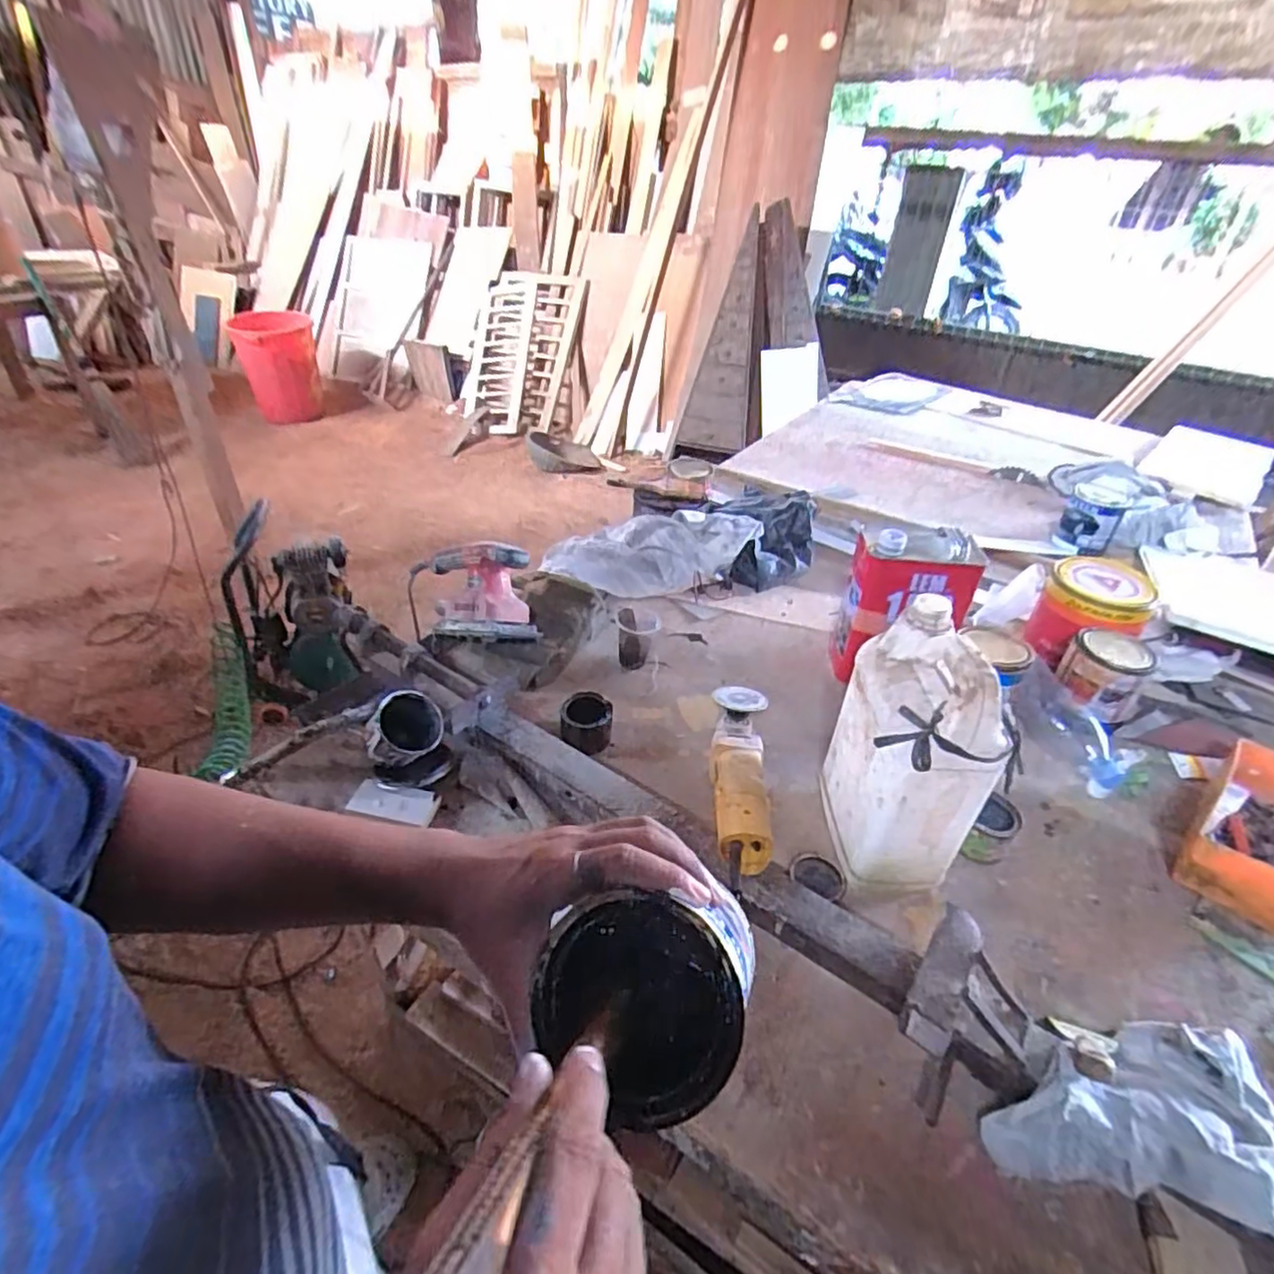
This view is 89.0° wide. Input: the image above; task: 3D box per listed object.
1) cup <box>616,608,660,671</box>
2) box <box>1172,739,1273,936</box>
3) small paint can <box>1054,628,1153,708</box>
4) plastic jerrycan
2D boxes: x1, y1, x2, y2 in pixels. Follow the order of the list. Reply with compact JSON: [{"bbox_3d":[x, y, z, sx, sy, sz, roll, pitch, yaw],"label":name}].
[{"bbox_3d":[0.001,0.000,1.081,0.068,0.094,0.066,3,36,-2],"label":"cup"},{"bbox_3d":[0.775,0.244,0.797,0.249,0.089,0.126,-27,46,-35],"label":"box"},{"bbox_3d":[0.699,0.054,0.977,0.096,0.107,0.092,3,36,-2],"label":"small paint can"},{"bbox_3d":[0.290,0.118,0.713,0.103,0.289,0.179,1,37,-5],"label":"plastic jerrycan"}]

